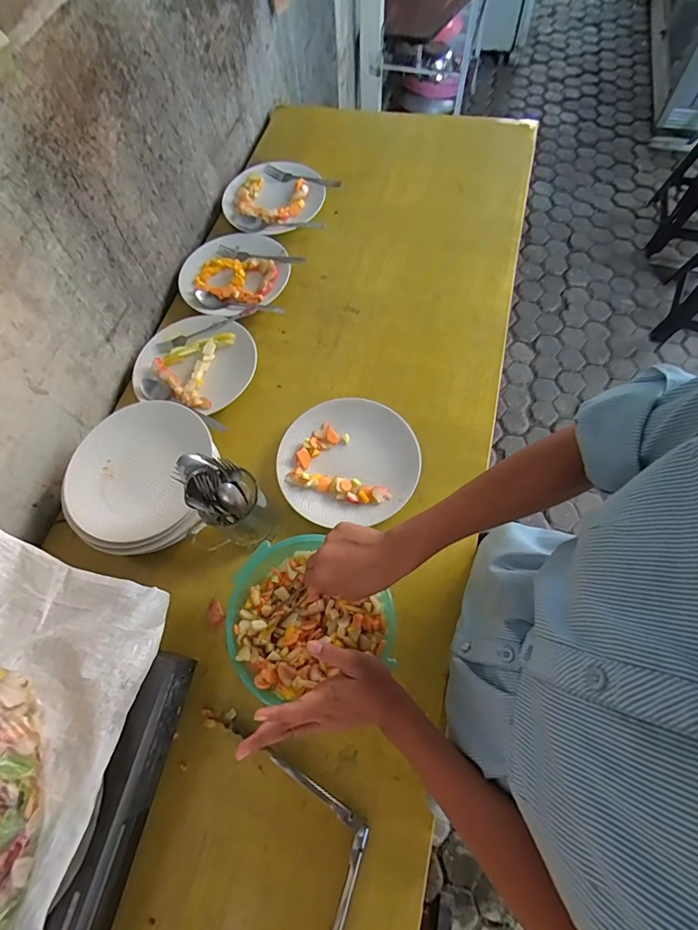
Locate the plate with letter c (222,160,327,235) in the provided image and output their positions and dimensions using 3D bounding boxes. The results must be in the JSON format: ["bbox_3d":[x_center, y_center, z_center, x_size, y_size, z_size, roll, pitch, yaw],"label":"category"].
[{"bbox_3d":[-0.149,-0.538,0.886,0.202,0.018,0.182,-31,68,-11],"label":"plate with letter c"}]

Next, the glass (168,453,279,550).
[{"bbox_3d":[-0.147,0.046,0.545,0.083,0.163,0.085,-13,66,-3],"label":"glass"}]

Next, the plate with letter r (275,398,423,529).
[{"bbox_3d":[0.000,-0.006,0.648,0.200,0.029,0.184,-1,66,2],"label":"plate with letter r"}]

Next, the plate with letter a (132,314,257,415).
[{"bbox_3d":[-0.255,-0.173,0.737,0.195,0.021,0.178,-1,66,2],"label":"plate with letter a"}]

